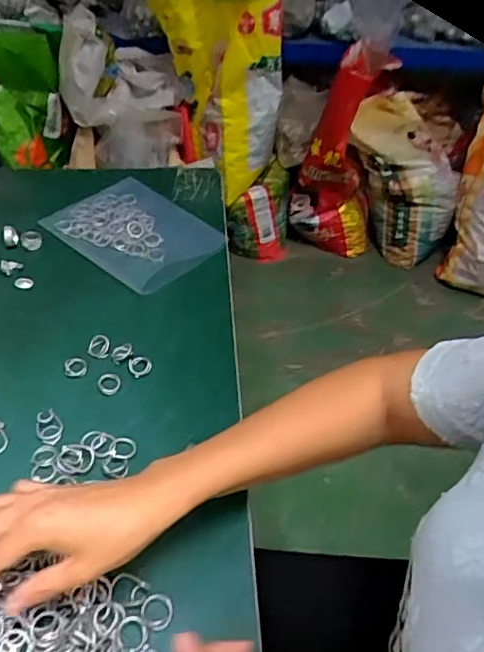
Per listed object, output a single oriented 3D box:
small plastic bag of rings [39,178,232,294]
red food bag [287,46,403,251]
[{"bbox_3d":[-0.125,-0.124,0.691,0.202,0.022,0.147,36,53,26],"label":"small plastic bag of rings"},{"bbox_3d":[0.310,-0.495,1.702,0.292,0.586,0.122,-9,48,-14],"label":"red food bag"}]

